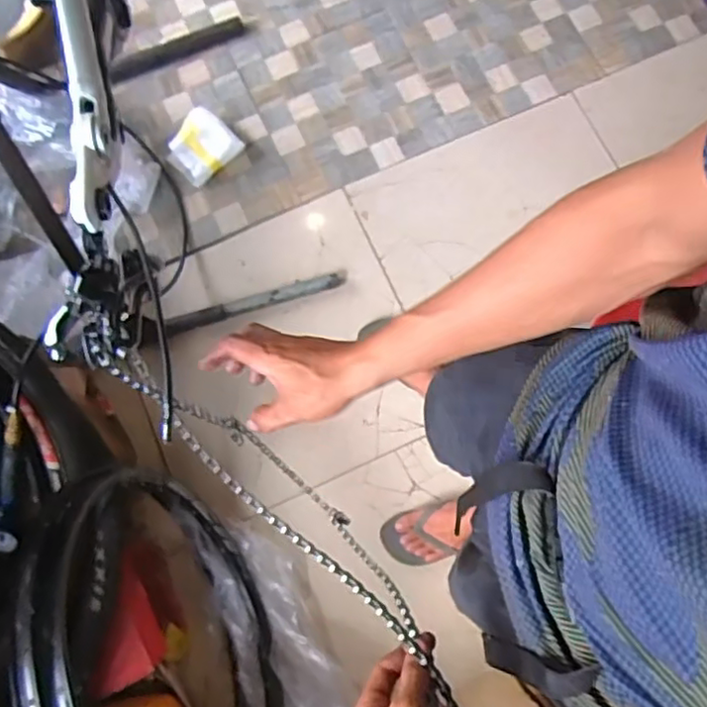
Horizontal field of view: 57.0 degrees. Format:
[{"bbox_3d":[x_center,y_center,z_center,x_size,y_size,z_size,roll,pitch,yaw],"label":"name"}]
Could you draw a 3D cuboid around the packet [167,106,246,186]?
[{"bbox_3d":[-0.355,-0.489,1.511,0.149,0.062,0.153,43,80,10],"label":"packet"}]

